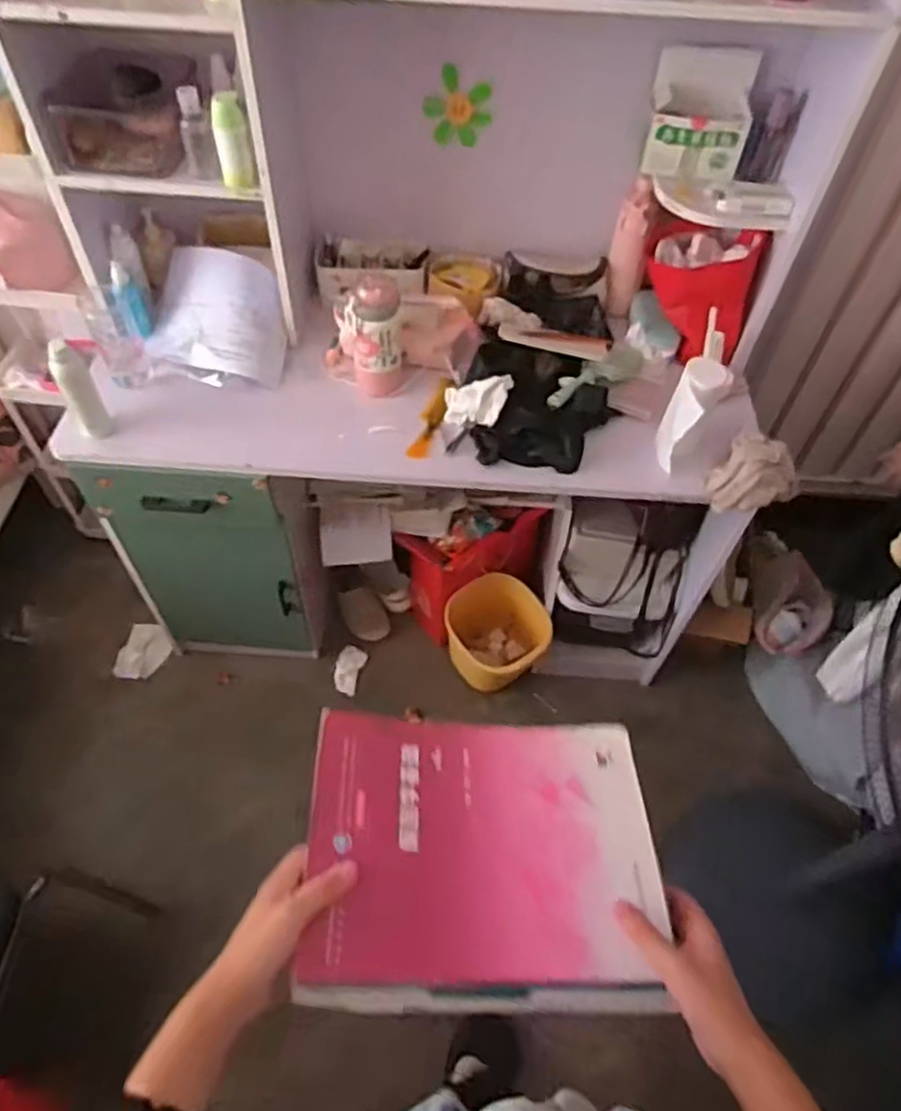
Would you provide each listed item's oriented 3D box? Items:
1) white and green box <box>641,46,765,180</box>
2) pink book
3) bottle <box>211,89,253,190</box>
[{"bbox_3d":[0.391,-0.686,1.102,0.149,0.166,0.073,6,54,2],"label":"white and green box"},{"bbox_3d":[0.027,0.235,0.563,0.269,0.034,0.213,1,54,-1],"label":"pink book"},{"bbox_3d":[-0.321,-0.609,1.041,0.048,0.120,0.041,-14,56,-12],"label":"bottle"}]

